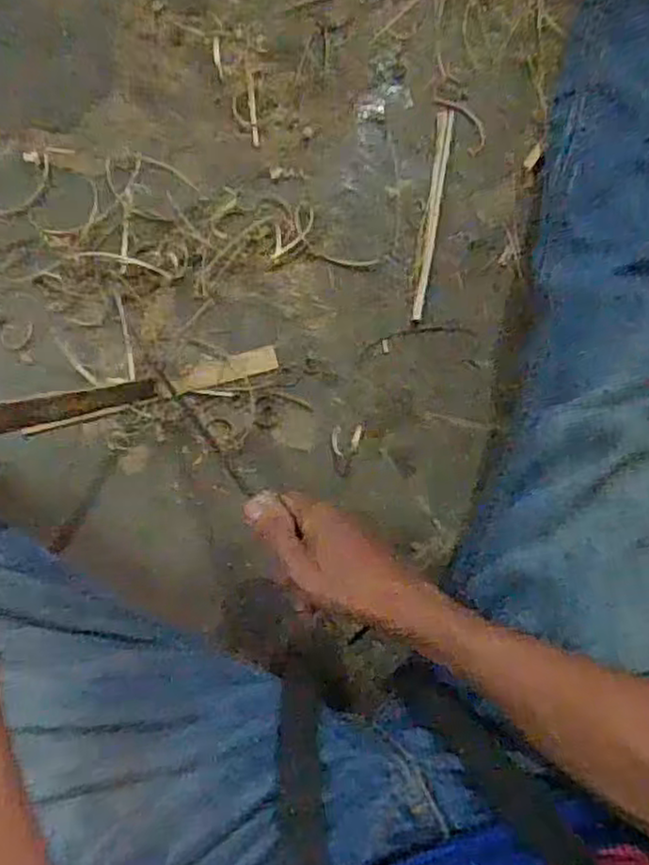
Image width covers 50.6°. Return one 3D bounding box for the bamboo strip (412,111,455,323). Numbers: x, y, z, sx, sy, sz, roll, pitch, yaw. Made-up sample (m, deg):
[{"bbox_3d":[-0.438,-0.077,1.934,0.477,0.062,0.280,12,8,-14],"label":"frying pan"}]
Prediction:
[{"bbox_3d":[0.108,-0.222,0.685,0.016,0.006,0.222,10,83,-4],"label":"bamboo strip"}]

